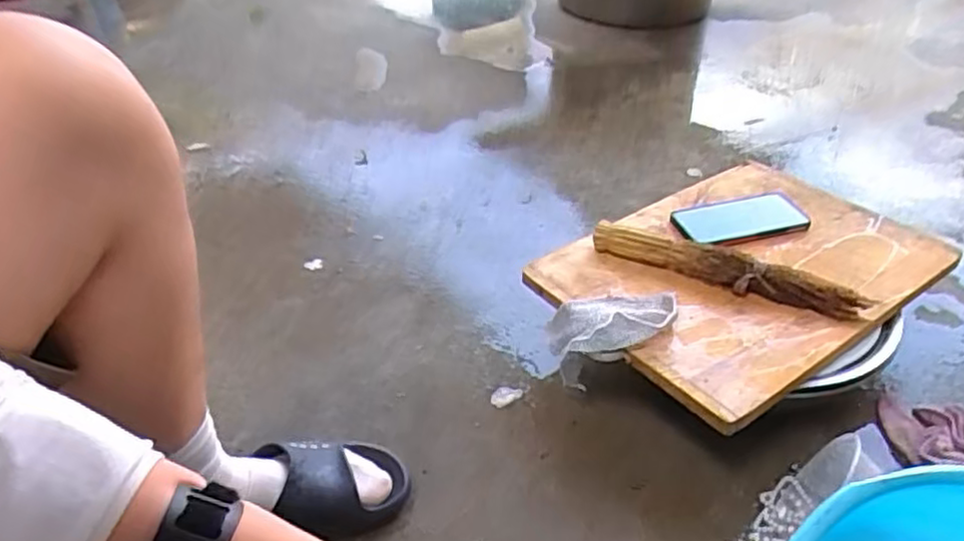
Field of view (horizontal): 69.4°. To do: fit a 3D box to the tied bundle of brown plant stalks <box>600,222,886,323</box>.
[{"bbox_3d":[0.287,-0.005,0.827,0.314,0.040,0.037,18,41,22],"label":"tied bundle of brown plant stalks"}]

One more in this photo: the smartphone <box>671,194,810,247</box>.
[{"bbox_3d":[0.346,-0.069,0.934,0.162,0.015,0.085,-9,37,-11],"label":"smartphone"}]

